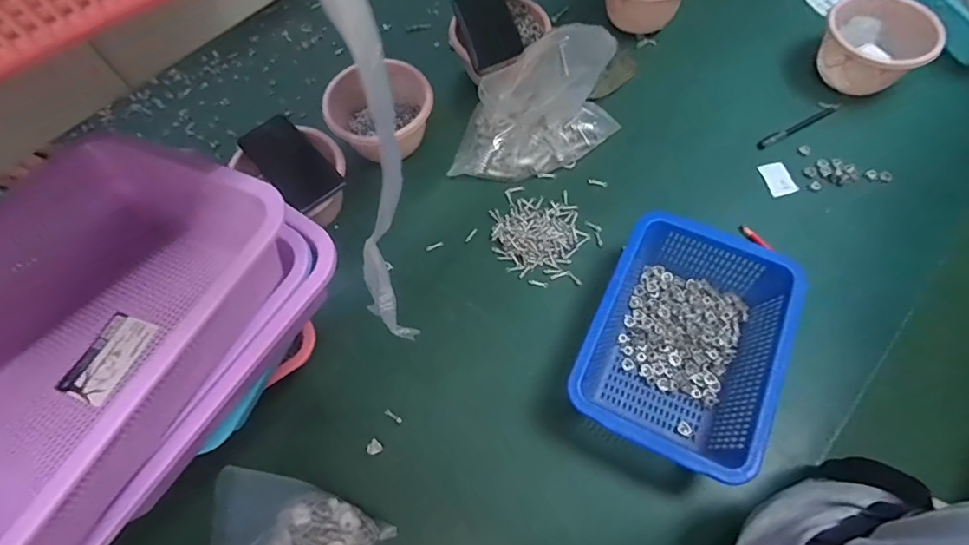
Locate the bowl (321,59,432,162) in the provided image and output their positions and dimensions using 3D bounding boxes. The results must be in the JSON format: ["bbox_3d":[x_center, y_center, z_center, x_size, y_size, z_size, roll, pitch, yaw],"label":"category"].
[{"bbox_3d":[-0.159,-0.231,0.712,0.141,0.091,0.134,-1,66,2],"label":"bowl"}]

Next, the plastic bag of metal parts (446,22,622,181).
[{"bbox_3d":[0.070,-0.242,0.680,0.256,0.148,0.148,-10,66,-2],"label":"plastic bag of metal parts"}]

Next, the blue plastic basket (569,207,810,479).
[{"bbox_3d":[0.221,0.078,0.560,0.194,0.092,0.264,23,69,12],"label":"blue plastic basket"}]

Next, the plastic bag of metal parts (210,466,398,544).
[{"bbox_3d":[-0.188,0.262,0.454,0.129,0.145,0.108,29,70,14],"label":"plastic bag of metal parts"}]

